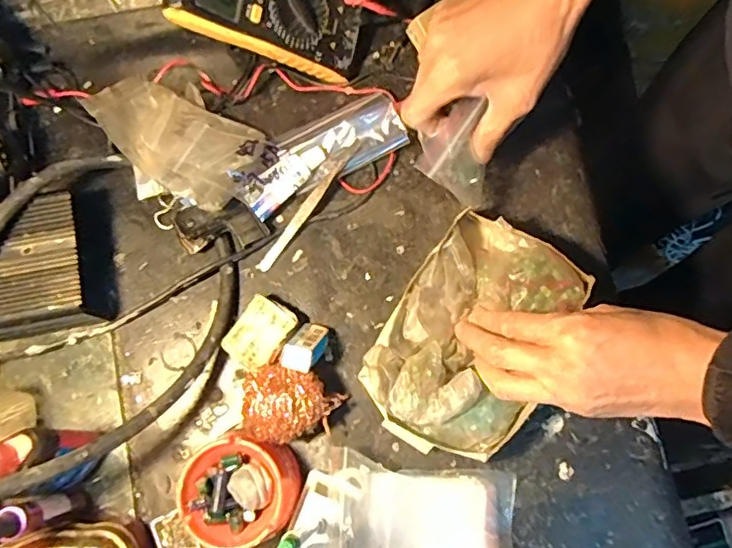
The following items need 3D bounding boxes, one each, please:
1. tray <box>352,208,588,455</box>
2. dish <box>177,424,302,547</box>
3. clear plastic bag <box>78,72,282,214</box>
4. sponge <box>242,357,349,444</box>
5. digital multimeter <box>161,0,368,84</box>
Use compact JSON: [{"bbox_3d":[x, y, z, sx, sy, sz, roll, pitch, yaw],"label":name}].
[{"bbox_3d":[0.083,0.048,0.451,0.121,0.044,0.184,33,79,7],"label":"tray"},{"bbox_3d":[-0.095,0.163,0.443,0.085,0.048,0.079,0,77,0],"label":"dish"},{"bbox_3d":[-0.149,-0.115,0.486,0.142,0.075,0.095,41,80,9],"label":"clear plastic bag"},{"bbox_3d":[-0.064,0.102,0.451,0.081,0.055,0.060,22,78,5],"label":"sponge"},{"bbox_3d":[-0.070,-0.222,0.481,0.185,0.028,0.090,12,95,-38],"label":"digital multimeter"}]

